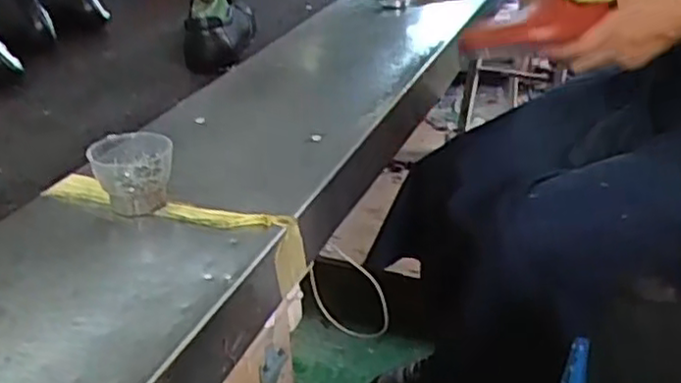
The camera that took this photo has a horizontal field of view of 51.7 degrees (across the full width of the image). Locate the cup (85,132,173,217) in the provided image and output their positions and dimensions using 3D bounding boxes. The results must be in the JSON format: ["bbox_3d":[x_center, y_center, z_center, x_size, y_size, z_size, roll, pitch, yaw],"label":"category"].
[{"bbox_3d":[-0.165,-0.014,0.566,0.060,0.051,0.051,-9,31,-11],"label":"cup"}]

